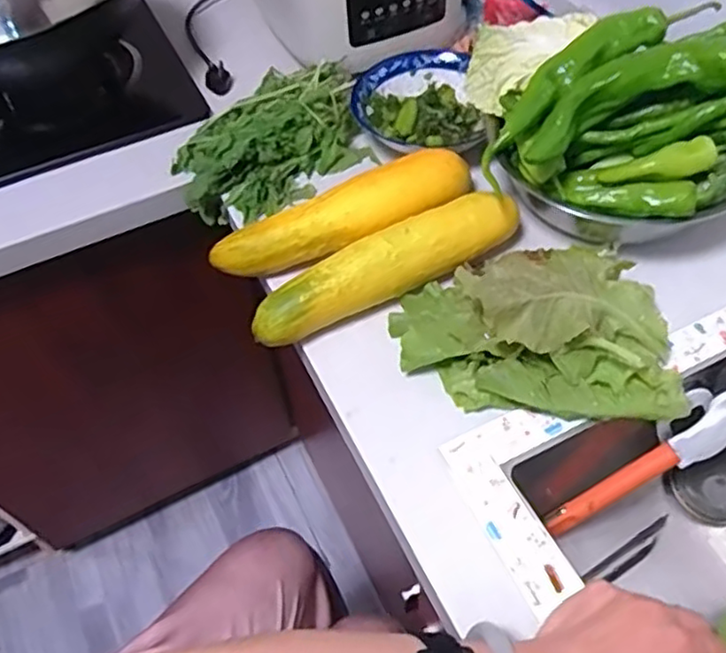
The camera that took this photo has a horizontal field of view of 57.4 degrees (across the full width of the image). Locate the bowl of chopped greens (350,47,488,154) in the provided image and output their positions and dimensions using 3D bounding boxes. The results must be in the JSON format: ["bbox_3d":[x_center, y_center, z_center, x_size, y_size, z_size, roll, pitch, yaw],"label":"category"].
[{"bbox_3d":[0.061,-0.248,0.753,0.153,0.050,0.151,1,54,4],"label":"bowl of chopped greens"}]

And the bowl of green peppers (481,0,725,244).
[{"bbox_3d":[0.277,-0.186,0.603,0.308,0.168,0.177,-11,54,-5],"label":"bowl of green peppers"}]

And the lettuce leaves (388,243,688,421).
[{"bbox_3d":[0.148,0.001,0.554,0.231,0.083,0.133,1,54,4],"label":"lettuce leaves"}]

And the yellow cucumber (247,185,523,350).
[{"bbox_3d":[0.021,-0.054,0.614,0.259,0.061,0.058,-24,57,-14],"label":"yellow cucumber"}]

